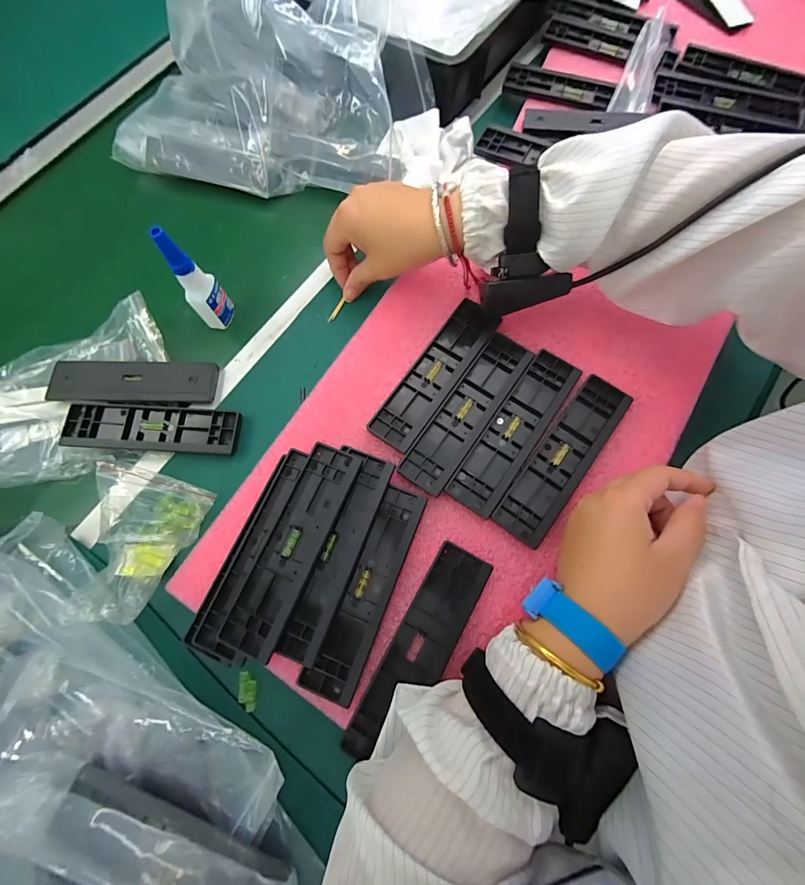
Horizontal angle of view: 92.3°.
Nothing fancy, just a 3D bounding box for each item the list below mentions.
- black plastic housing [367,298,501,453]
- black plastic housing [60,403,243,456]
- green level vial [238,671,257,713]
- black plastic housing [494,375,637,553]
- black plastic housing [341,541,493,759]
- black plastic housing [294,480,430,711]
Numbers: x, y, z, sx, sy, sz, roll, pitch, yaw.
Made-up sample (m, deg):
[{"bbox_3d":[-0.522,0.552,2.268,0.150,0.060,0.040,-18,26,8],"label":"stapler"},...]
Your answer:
[{"bbox_3d":[0.030,-0.064,0.349,0.041,0.008,0.156,34,78,11],"label":"black plastic housing"},{"bbox_3d":[-0.233,-0.014,0.358,0.158,0.006,0.043,3,74,3],"label":"black plastic housing"},{"bbox_3d":[-0.121,0.193,0.300,0.012,0.007,0.027,-6,73,1],"label":"green level vial"},{"bbox_3d":[0.137,0.013,0.327,0.044,0.008,0.159,36,78,12],"label":"black plastic housing"},{"bbox_3d":[0.015,0.153,0.285,0.043,0.013,0.156,28,77,10],"label":"black plastic housing"},{"bbox_3d":[-0.025,0.111,0.298,0.036,0.006,0.158,21,75,8],"label":"black plastic housing"}]

